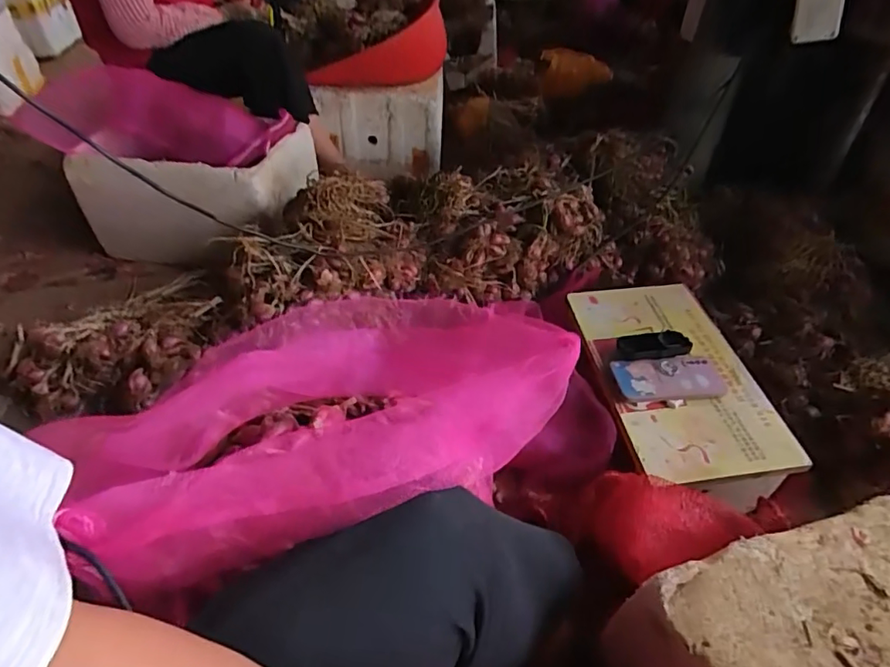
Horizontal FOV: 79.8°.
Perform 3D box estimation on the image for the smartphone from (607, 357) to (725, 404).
[{"bbox_3d":[0.351,0.068,0.818,0.176,0.017,0.077,-1,50,-7],"label":"smartphone"}]

